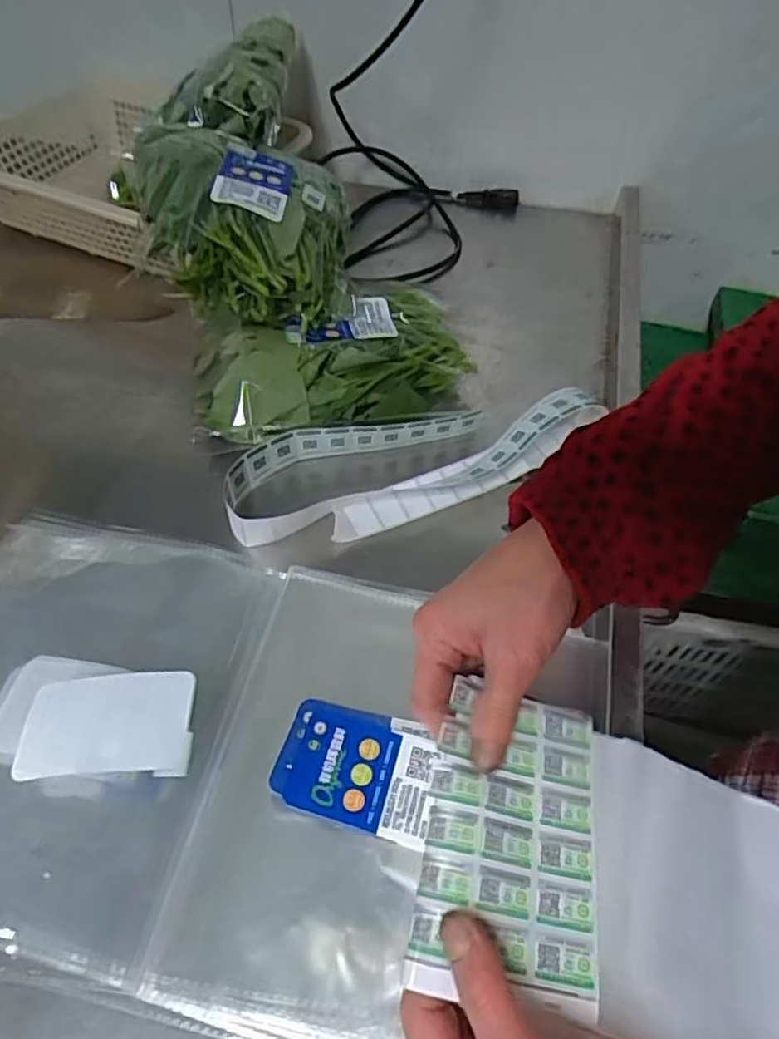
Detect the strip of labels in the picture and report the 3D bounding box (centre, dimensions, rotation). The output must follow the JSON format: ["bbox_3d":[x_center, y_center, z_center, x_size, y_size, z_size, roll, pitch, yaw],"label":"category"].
[{"bbox_3d":[0.027,-0.051,0.531,0.320,0.042,0.089,-11,54,-10],"label":"strip of labels"}]

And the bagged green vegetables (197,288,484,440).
[{"bbox_3d":[-0.050,-0.144,0.587,0.247,0.067,0.164,-14,54,-12],"label":"bagged green vegetables"}]

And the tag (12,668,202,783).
[{"bbox_3d":[-0.164,0.118,0.380,0.099,0.007,0.063,0,48,0],"label":"tag"}]

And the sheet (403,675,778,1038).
[{"bbox_3d":[0.107,0.171,0.303,0.195,0.020,0.134,23,61,-4],"label":"sheet"}]

